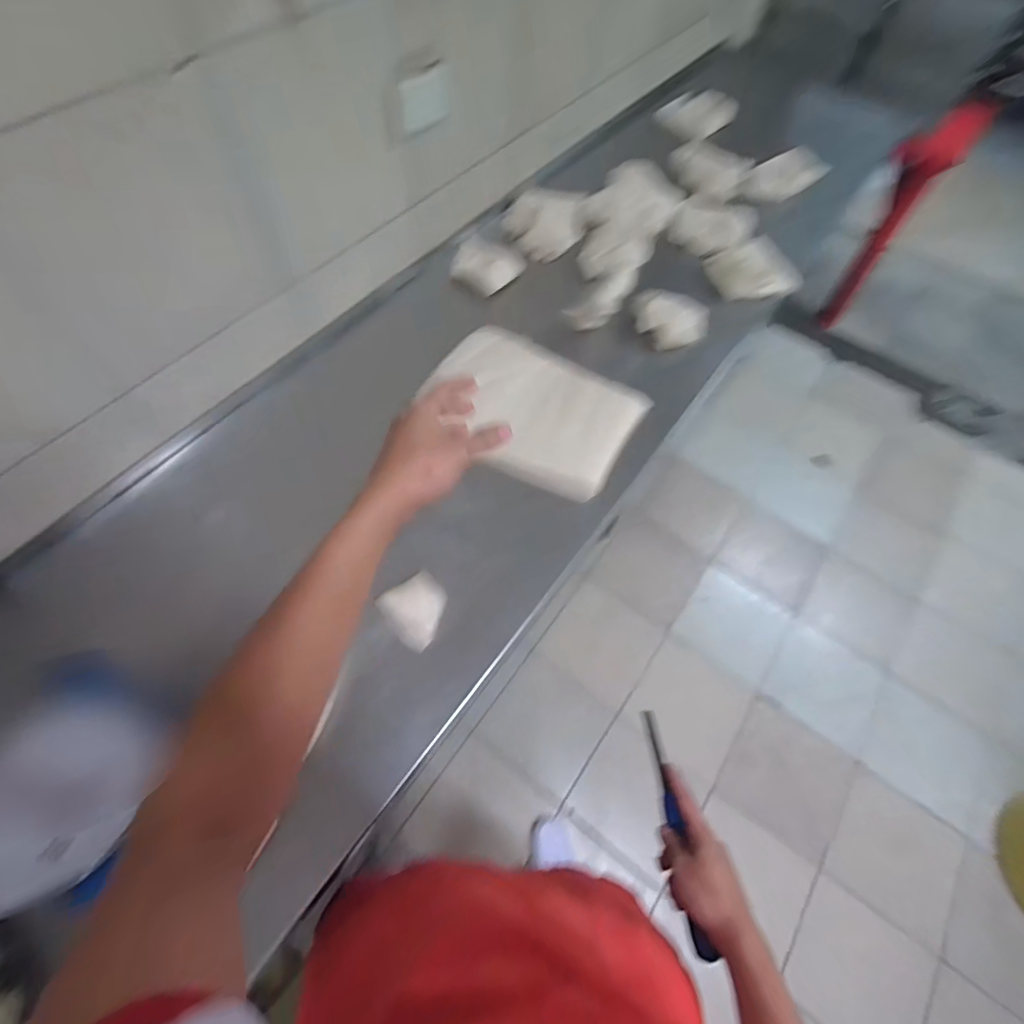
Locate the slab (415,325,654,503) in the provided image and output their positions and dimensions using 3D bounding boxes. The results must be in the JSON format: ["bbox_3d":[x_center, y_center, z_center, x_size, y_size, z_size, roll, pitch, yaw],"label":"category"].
[{"bbox_3d":[0.028,-0.180,0.880,0.344,0.033,0.239,28,64,11],"label":"slab"}]

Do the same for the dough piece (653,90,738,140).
[{"bbox_3d":[0.489,-1.065,1.370,0.208,0.087,0.064,23,62,28],"label":"dough piece"}]

